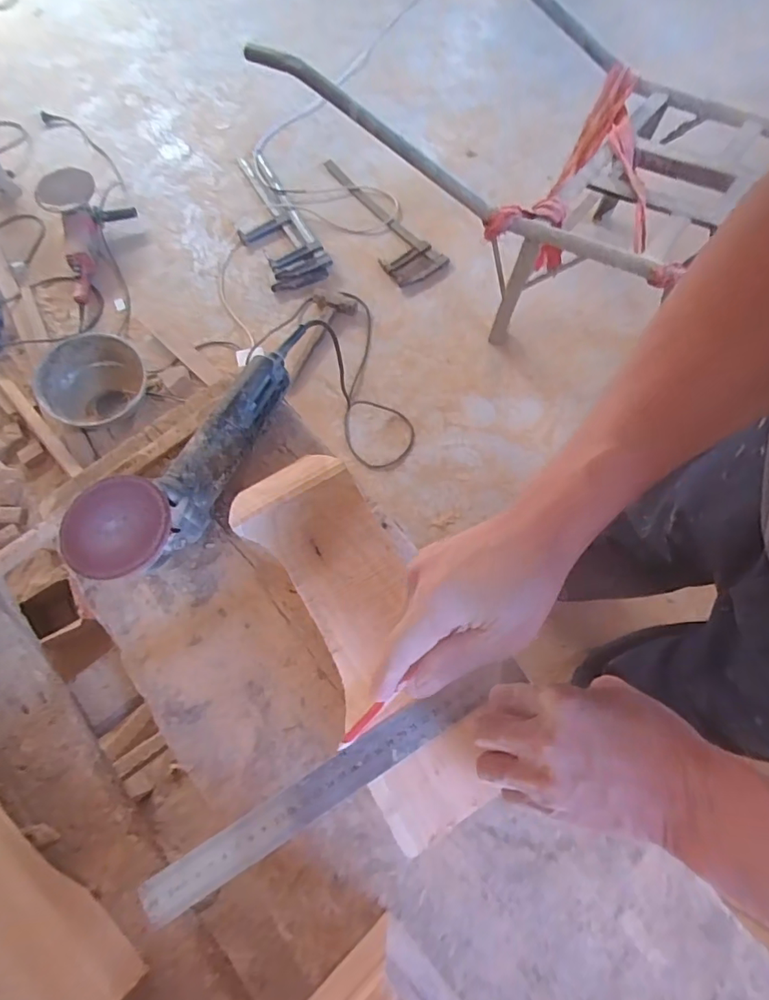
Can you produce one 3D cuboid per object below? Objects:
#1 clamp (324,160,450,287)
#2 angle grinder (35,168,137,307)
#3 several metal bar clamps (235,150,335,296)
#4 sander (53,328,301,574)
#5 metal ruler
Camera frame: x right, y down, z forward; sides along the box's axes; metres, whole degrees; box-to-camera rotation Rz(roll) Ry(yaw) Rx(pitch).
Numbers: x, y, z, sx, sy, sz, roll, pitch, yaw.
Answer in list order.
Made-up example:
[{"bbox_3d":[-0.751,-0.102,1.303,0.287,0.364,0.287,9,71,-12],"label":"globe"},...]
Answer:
[{"bbox_3d":[-0.048,-0.838,1.538,0.184,0.058,0.550,-43,73,-12],"label":"clamp"},{"bbox_3d":[-0.856,-0.795,1.488,0.218,0.140,0.400,-20,70,-4],"label":"angle grinder"},{"bbox_3d":[-0.363,-0.872,1.570,0.193,0.040,0.549,-29,71,-7],"label":"several metal bar clamps"},{"bbox_3d":[-0.185,-0.059,0.535,0.088,0.079,0.345,27,60,8],"label":"sander"},{"bbox_3d":[-0.031,0.193,0.361,0.291,0.006,0.034,-30,76,-9],"label":"metal ruler"}]

